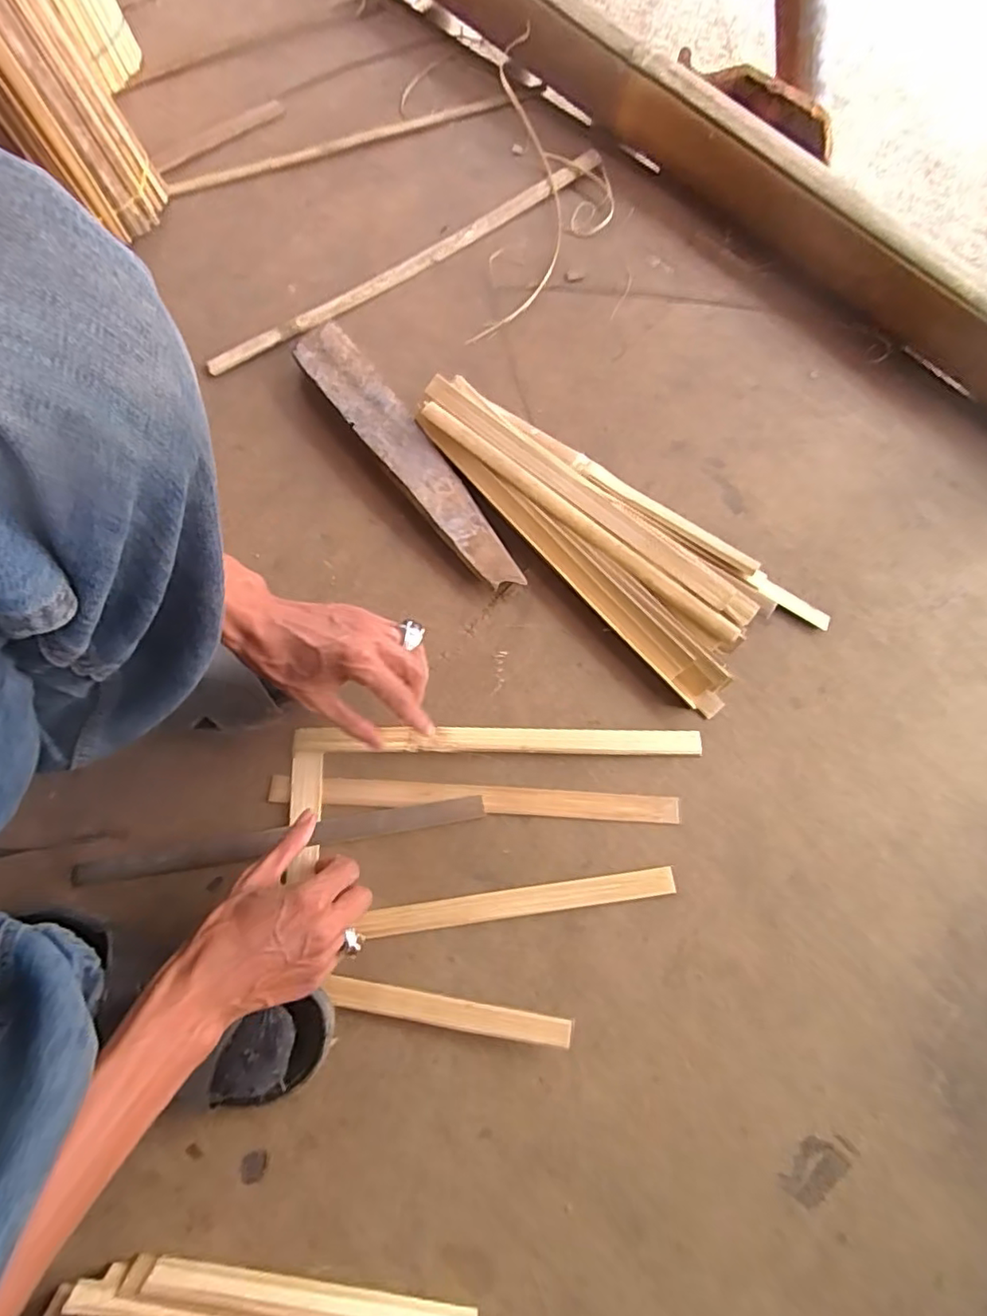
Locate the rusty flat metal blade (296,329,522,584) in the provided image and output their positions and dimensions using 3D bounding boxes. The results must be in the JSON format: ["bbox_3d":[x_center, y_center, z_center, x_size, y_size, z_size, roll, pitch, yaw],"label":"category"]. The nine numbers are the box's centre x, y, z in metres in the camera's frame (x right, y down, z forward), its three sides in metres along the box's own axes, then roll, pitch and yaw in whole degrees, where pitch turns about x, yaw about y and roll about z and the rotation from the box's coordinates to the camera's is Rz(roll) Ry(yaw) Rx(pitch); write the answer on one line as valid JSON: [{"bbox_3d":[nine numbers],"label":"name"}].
[{"bbox_3d":[-0.084,-0.193,0.569,0.051,0.030,0.323,-36,79,-9],"label":"rusty flat metal blade"}]

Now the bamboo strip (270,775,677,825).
[{"bbox_3d":[-0.018,0.119,0.499,0.343,0.004,0.022,3,76,0],"label":"bamboo strip"}]

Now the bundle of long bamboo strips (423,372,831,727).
[{"bbox_3d":[0.090,-0.117,0.540,0.383,0.034,0.140,38,79,9],"label":"bundle of long bamboo strips"}]

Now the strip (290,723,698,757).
[{"bbox_3d":[0.003,0.071,0.506,0.342,0.007,0.022,1,76,1],"label":"strip"}]

